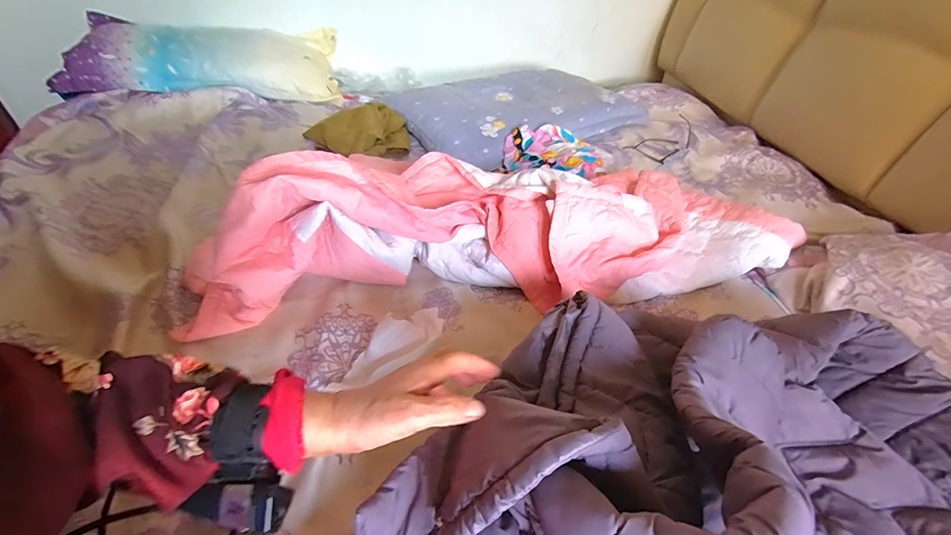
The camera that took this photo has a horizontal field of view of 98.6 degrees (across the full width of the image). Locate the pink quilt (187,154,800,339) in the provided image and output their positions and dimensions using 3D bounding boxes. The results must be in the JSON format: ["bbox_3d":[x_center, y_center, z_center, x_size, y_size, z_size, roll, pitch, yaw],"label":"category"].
[{"bbox_3d":[0.058,-0.070,0.726,1.034,0.171,0.263,-6,44,-14],"label":"pink quilt"}]

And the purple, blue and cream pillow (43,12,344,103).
[{"bbox_3d":[-0.787,-0.631,1.243,0.708,0.151,0.362,-10,45,-18],"label":"purple, blue and cream pillow"}]

